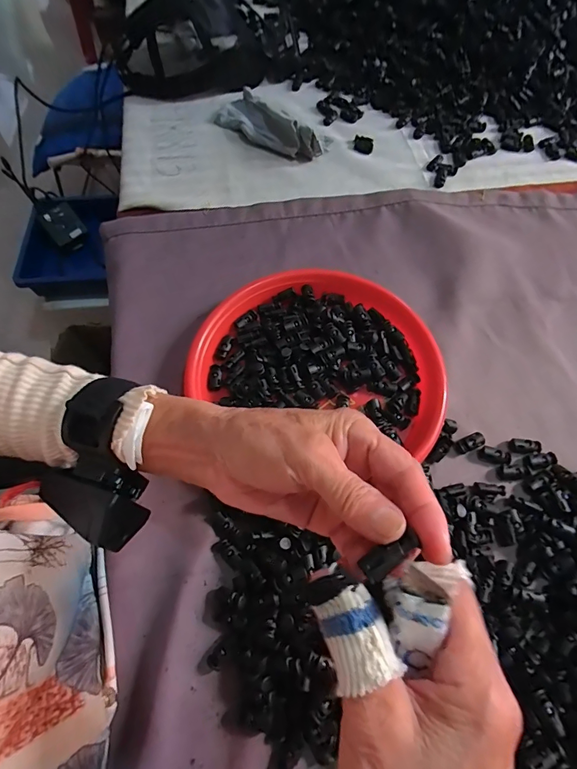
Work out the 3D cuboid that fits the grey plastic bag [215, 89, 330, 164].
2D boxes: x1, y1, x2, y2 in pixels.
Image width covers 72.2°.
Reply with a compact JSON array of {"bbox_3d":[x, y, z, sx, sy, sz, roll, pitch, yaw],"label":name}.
[{"bbox_3d":[-0.025,-0.390,0.582,0.183,0.041,0.073,37,70,16],"label":"grey plastic bag"}]

